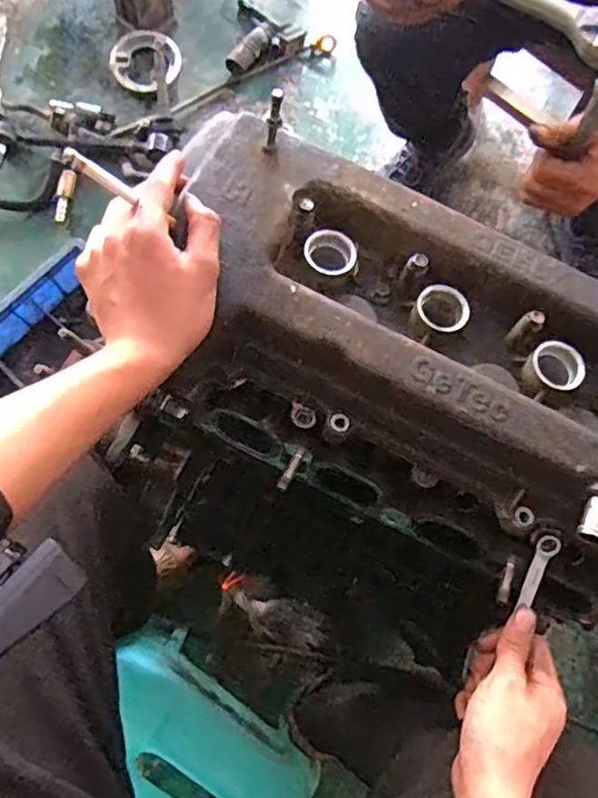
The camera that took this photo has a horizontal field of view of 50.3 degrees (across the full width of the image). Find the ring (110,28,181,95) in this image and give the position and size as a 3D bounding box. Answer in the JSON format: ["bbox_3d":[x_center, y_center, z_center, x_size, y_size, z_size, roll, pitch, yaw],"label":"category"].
[{"bbox_3d":[-0.271,-0.598,1.118,0.116,0.023,0.139,-28,80,-6],"label":"ring"}]

